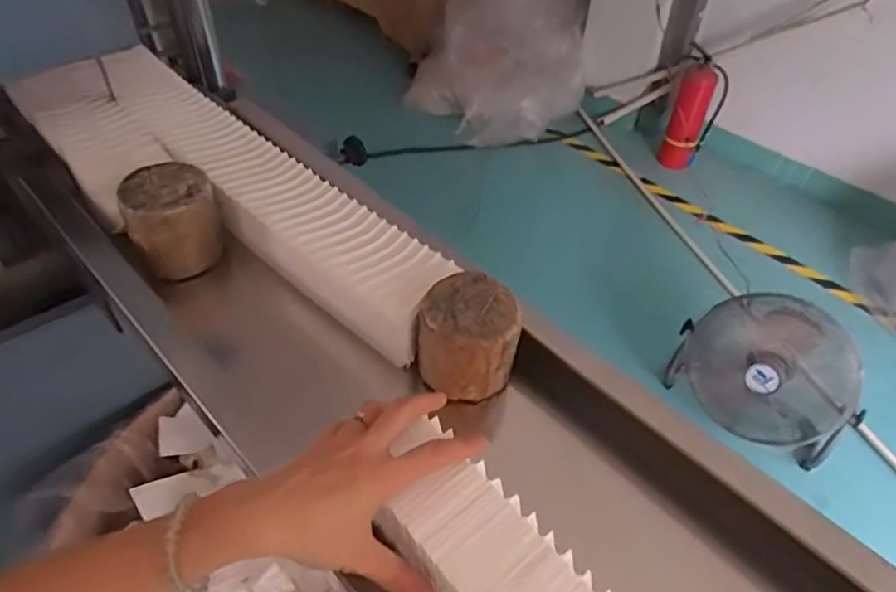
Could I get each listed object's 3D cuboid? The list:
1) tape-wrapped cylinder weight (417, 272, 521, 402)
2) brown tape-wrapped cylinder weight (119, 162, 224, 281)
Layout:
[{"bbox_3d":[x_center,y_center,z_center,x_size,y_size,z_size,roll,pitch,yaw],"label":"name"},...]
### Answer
[{"bbox_3d":[0.018,0.039,0.605,0.089,0.089,0.090,1,45,-1],"label":"tape-wrapped cylinder weight"},{"bbox_3d":[-0.301,-0.075,0.699,0.086,0.110,0.088,-25,51,-25],"label":"brown tape-wrapped cylinder weight"}]

